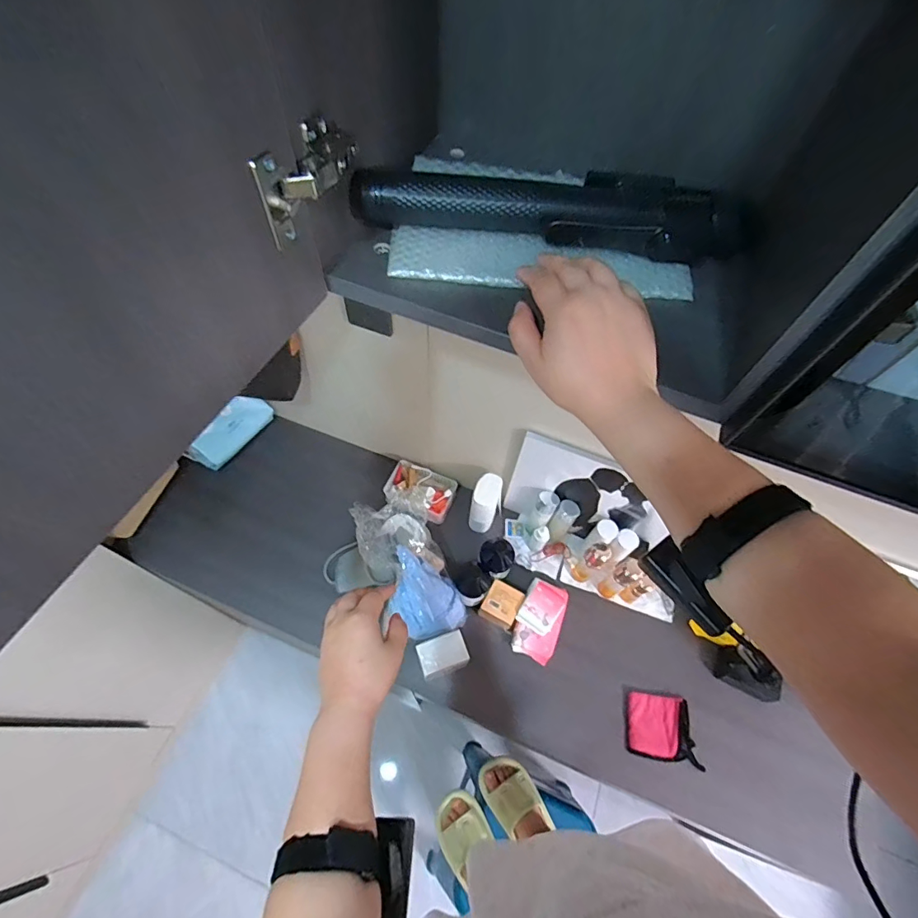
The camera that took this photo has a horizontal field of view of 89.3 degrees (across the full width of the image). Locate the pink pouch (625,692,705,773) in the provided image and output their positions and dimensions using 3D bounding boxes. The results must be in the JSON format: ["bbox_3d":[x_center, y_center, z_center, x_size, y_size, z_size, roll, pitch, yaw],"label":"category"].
[{"bbox_3d":[0.423,0.558,0.967,0.139,0.025,0.121,7,60,0],"label":"pink pouch"}]

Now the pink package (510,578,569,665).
[{"bbox_3d":[0.177,0.349,1.020,0.098,0.089,0.165,19,61,8],"label":"pink package"}]

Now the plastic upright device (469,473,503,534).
[{"bbox_3d":[0.067,0.108,1.118,0.071,0.151,0.091,14,61,5],"label":"plastic upright device"}]

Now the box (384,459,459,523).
[{"bbox_3d":[-0.095,0.078,1.151,0.166,0.047,0.121,19,61,7],"label":"box"}]

